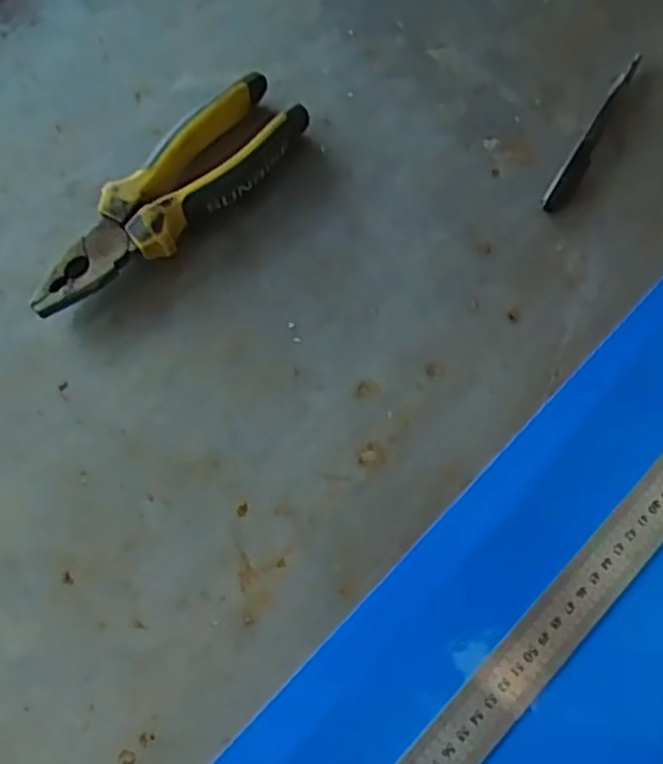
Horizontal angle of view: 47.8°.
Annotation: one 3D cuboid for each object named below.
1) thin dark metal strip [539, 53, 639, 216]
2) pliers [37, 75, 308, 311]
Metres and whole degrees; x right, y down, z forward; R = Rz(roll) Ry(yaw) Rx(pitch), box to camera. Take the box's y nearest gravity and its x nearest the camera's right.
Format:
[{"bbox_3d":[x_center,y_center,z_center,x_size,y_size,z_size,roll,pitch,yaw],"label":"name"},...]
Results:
[{"bbox_3d":[0.162,-0.154,0.461,0.013,0.007,0.125,31,74,11],"label":"thin dark metal strip"},{"bbox_3d":[-0.096,-0.108,0.435,0.054,0.028,0.187,42,76,14],"label":"pliers"}]

